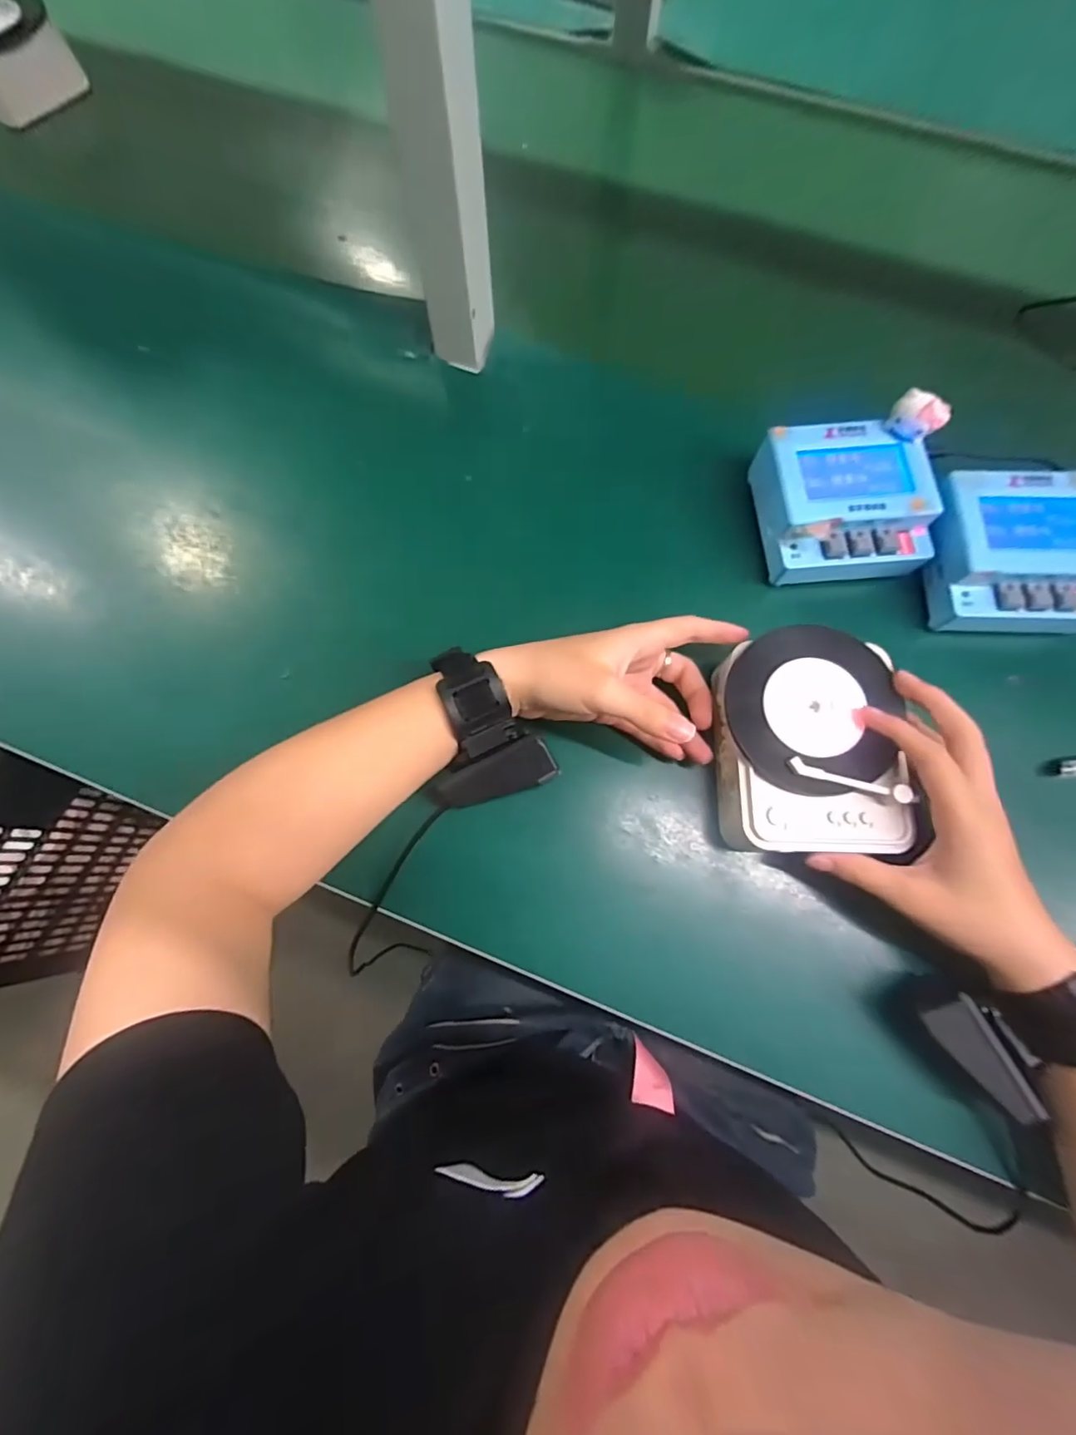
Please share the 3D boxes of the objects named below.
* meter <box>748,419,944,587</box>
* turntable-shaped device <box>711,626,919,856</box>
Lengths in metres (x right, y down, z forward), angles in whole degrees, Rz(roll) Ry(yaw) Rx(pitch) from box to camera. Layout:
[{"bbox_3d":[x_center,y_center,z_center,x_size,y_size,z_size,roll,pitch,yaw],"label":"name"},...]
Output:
[{"bbox_3d":[0.209,-0.146,0.368,0.107,0.040,0.100,-3,75,-1],"label":"meter"},{"bbox_3d":[0.158,0.013,0.318,0.100,0.033,0.128,1,75,0],"label":"turntable-shaped device"}]

